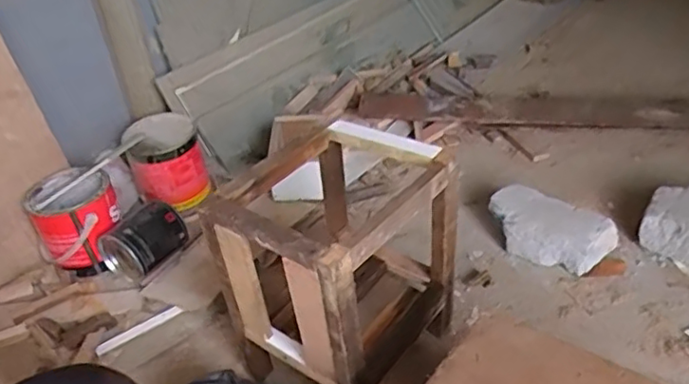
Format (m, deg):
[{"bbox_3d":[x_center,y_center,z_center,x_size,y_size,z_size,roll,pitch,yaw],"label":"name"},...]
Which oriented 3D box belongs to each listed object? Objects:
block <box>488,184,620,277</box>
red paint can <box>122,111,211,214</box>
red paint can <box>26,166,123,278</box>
[{"bbox_3d":[0.365,0.065,1.097,0.219,0.074,0.123,17,41,30],"label":"block"},{"bbox_3d":[-0.383,-0.065,1.332,0.143,0.180,0.157,-5,34,3],"label":"red paint can"},{"bbox_3d":[-0.511,0.057,1.188,0.166,0.150,0.139,-7,34,0],"label":"red paint can"}]

